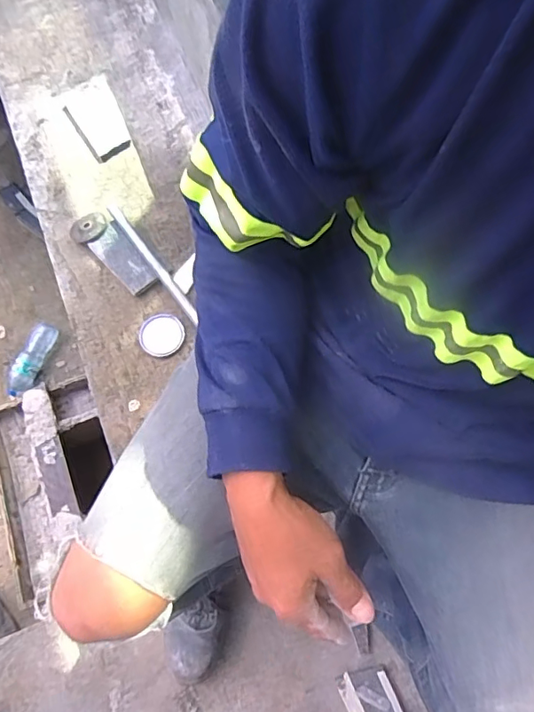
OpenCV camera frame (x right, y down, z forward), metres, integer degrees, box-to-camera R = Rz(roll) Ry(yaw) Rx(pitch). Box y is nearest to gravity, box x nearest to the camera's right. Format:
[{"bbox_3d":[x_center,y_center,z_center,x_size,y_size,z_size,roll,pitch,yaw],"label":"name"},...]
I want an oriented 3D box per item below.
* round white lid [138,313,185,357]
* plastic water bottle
[{"bbox_3d":[-0.219,-0.044,1.061,0.093,0.007,0.088,0,71,0],"label":"round white lid"},{"bbox_3d":[-0.818,0.016,1.776,0.081,0.065,0.272,21,73,7],"label":"plastic water bottle"}]

